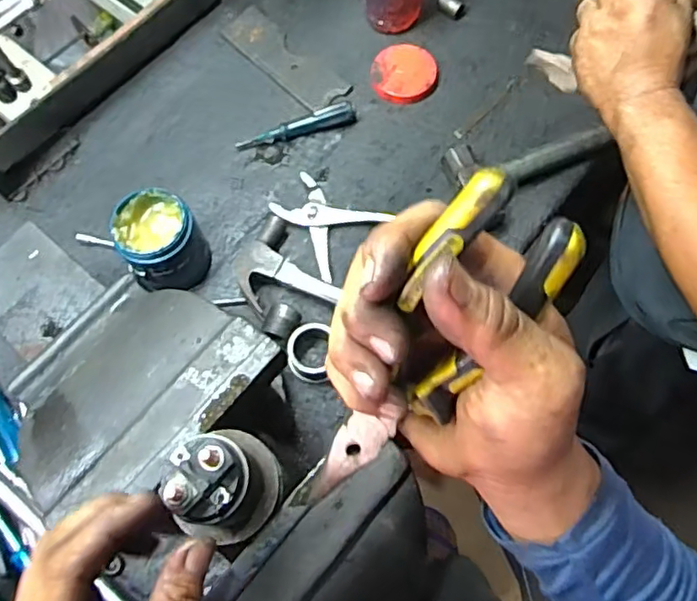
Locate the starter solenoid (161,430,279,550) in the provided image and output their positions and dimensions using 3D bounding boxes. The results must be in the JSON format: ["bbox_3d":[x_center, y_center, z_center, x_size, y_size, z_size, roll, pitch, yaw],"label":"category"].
[{"bbox_3d":[-0.074,0.110,0.369,0.056,0.093,0.060,0,69,1],"label":"starter solenoid"}]

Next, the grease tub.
[{"bbox_3d":[-0.222,-0.067,0.725,0.090,0.104,0.089,0,69,1],"label":"grease tub"}]

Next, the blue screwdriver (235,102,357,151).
[{"bbox_3d":[-0.071,-0.236,0.826,0.163,0.027,0.023,-14,69,-4],"label":"blue screwdriver"}]

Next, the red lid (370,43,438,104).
[{"bbox_3d":[0.079,-0.320,0.851,0.087,0.014,0.097,10,69,4],"label":"red lid"}]

